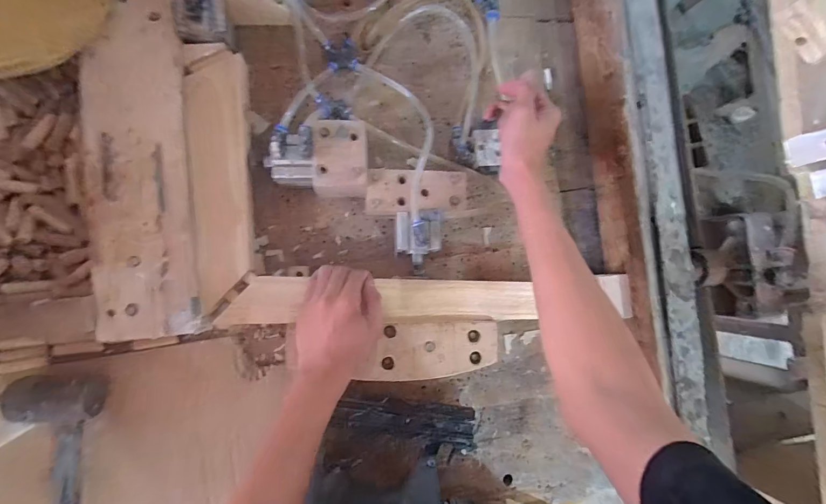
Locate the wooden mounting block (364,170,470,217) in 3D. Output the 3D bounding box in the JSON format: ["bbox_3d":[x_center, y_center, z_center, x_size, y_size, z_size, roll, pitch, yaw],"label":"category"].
[{"bbox_3d":[0.006,-0.072,0.456,0.120,0.014,0.052,-1,87,-8],"label":"wooden mounting block"}]

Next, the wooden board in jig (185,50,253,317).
[{"bbox_3d":[-0.219,-0.086,0.437,0.062,0.032,0.285,-5,87,-15],"label":"wooden board in jig"}]

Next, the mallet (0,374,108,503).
[{"bbox_3d":[-0.391,0.300,0.400,0.083,0.047,0.332,4,86,-8],"label":"mallet"}]

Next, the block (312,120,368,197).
[{"bbox_3d":[-0.084,-0.108,0.439,0.060,0.021,0.085,0,87,-8],"label":"block"}]

